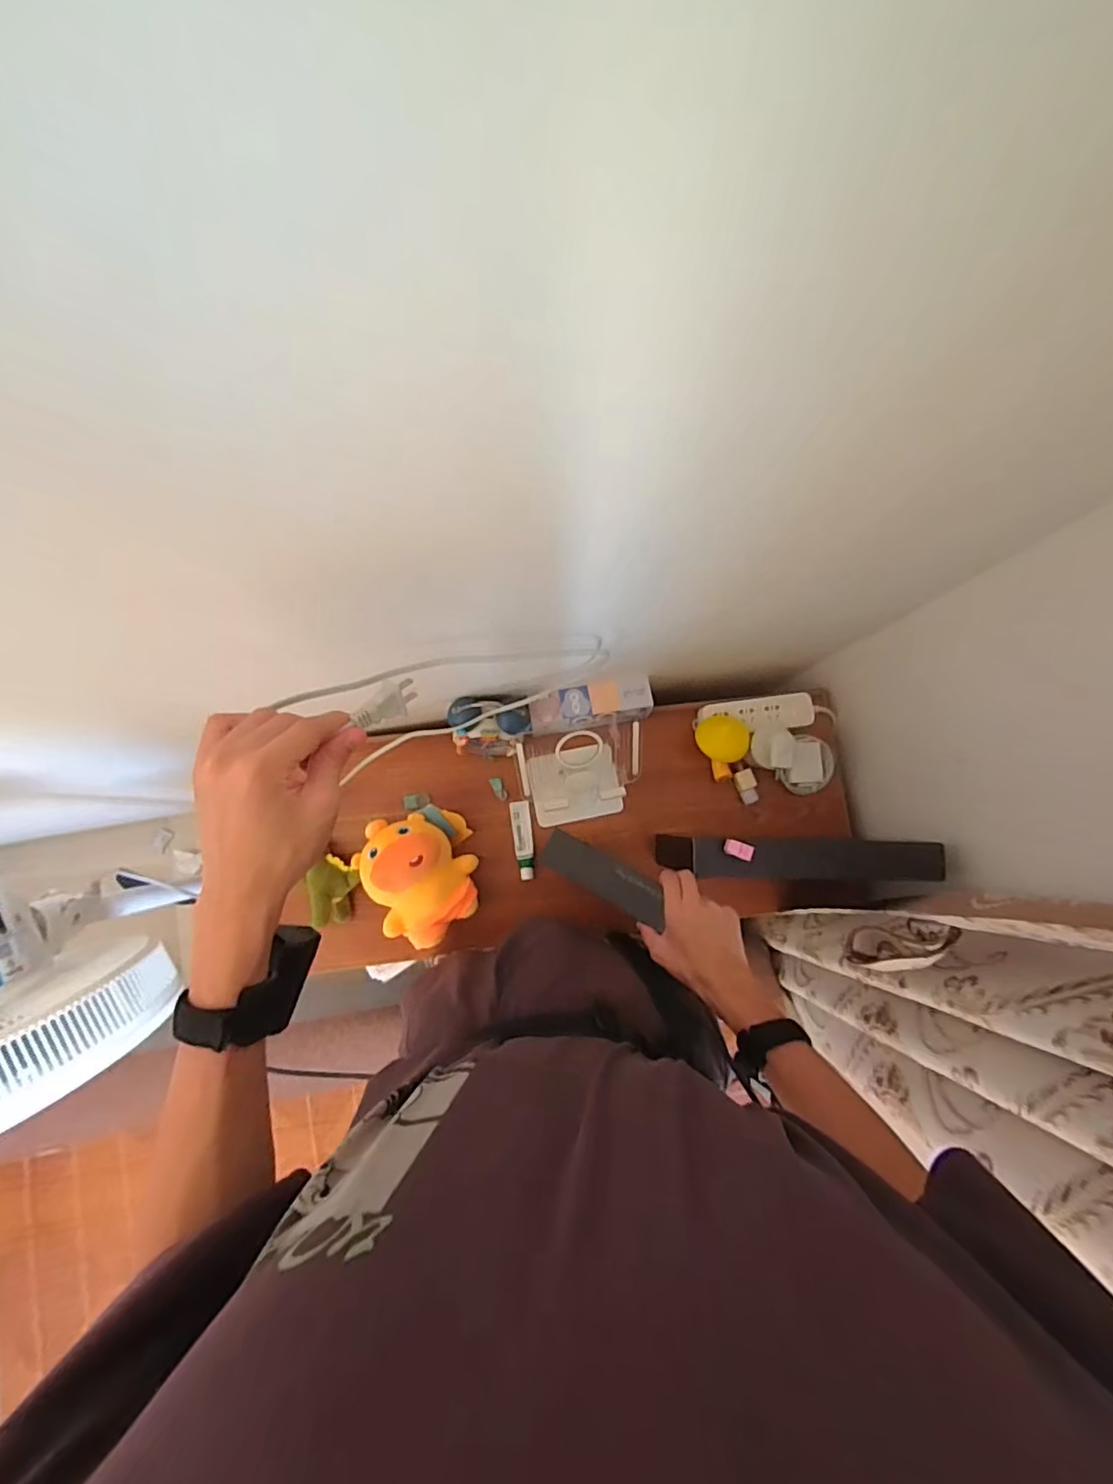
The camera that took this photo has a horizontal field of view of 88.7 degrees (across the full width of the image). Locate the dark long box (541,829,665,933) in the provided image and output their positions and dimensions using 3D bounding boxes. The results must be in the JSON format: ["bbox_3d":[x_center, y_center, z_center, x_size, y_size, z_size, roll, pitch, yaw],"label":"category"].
[{"bbox_3d":[0.059,0.174,0.741,0.180,0.019,0.054,24,79,33],"label":"dark long box"}]

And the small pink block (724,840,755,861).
[{"bbox_3d":[0.209,0.124,0.652,0.030,0.011,0.018,21,81,0],"label":"small pink block"}]

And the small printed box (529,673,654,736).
[{"bbox_3d":[0.051,-0.056,0.849,0.181,0.030,0.066,-9,82,-4],"label":"small printed box"}]

